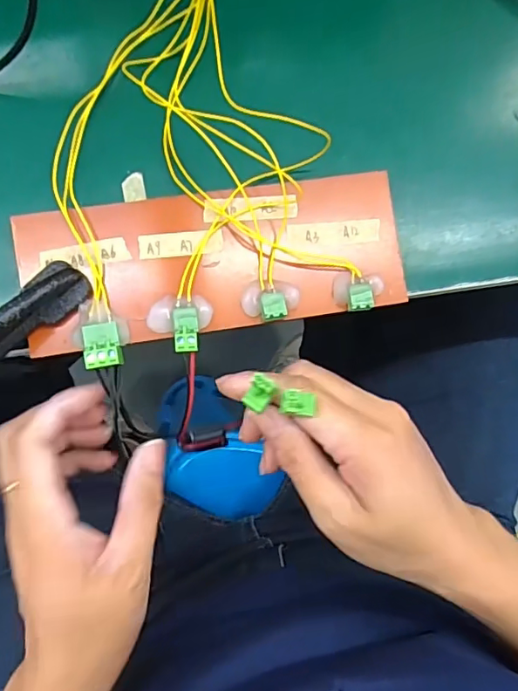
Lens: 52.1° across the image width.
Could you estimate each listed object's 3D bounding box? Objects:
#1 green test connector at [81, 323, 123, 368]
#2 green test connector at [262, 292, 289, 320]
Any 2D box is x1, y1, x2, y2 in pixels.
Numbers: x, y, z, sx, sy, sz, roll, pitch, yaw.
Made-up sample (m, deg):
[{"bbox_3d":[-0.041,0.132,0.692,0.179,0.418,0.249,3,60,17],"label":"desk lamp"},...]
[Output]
[{"bbox_3d":[-0.076,0.000,0.259,0.017,0.012,0.023,-11,88,-6],"label":"green test connector"},{"bbox_3d":[0.008,-0.020,0.272,0.014,0.006,0.013,-13,88,-6],"label":"green test connector"}]

